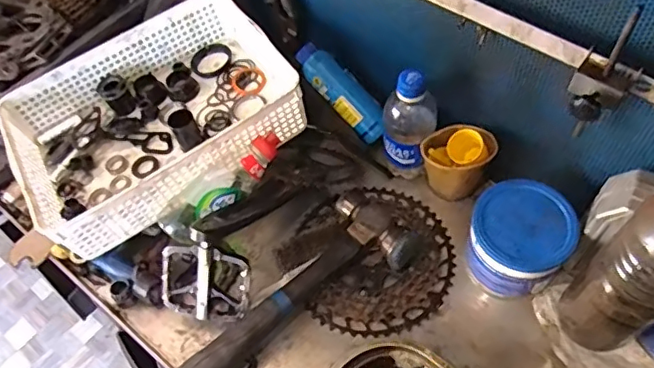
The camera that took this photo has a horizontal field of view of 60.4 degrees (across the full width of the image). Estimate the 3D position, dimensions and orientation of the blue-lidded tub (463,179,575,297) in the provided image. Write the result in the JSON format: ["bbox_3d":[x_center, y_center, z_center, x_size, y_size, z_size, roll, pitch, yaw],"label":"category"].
[{"bbox_3d":[0.208,0.065,0.616,0.099,0.107,0.097,-2,56,4],"label":"blue-lidded tub"}]

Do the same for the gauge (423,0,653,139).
[{"bbox_3d":[0.175,-0.138,0.519,0.080,0.096,0.388,-40,62,-20],"label":"gauge"}]

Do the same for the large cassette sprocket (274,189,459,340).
[{"bbox_3d":[0.053,0.079,0.666,0.191,0.036,0.195,-2,56,4],"label":"large cassette sprocket"}]

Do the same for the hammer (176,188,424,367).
[{"bbox_3d":[-0.043,0.140,0.625,0.117,0.051,0.363,38,67,26],"label":"hammer"}]

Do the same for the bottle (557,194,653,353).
[{"bbox_3d":[0.273,0.085,0.492,0.061,0.271,0.073,-28,58,-13],"label":"bottle"}]

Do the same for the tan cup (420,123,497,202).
[{"bbox_3d":[0.156,-0.020,0.681,0.076,0.106,0.054,-17,56,-6],"label":"tan cup"}]

